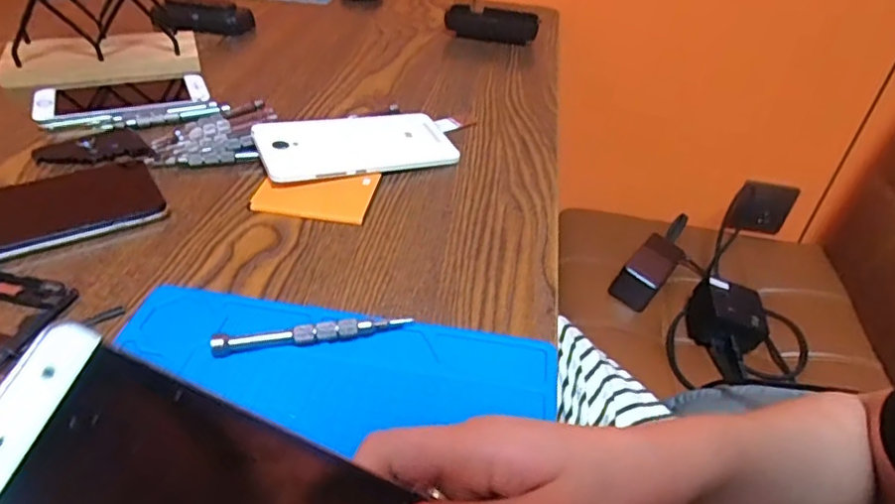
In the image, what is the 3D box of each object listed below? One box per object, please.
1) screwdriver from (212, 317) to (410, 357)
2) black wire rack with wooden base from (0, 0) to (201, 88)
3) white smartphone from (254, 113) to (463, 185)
[{"bbox_3d":[-0.071,0.044,0.319,0.101,0.013,0.011,-7,39,-14],"label":"screwdriver"},{"bbox_3d":[-0.333,-0.231,0.564,0.162,0.108,0.098,-11,41,-18],"label":"black wire rack with wooden base"},{"bbox_3d":[-0.071,-0.086,0.475,0.149,0.006,0.074,-11,49,-25],"label":"white smartphone"}]

